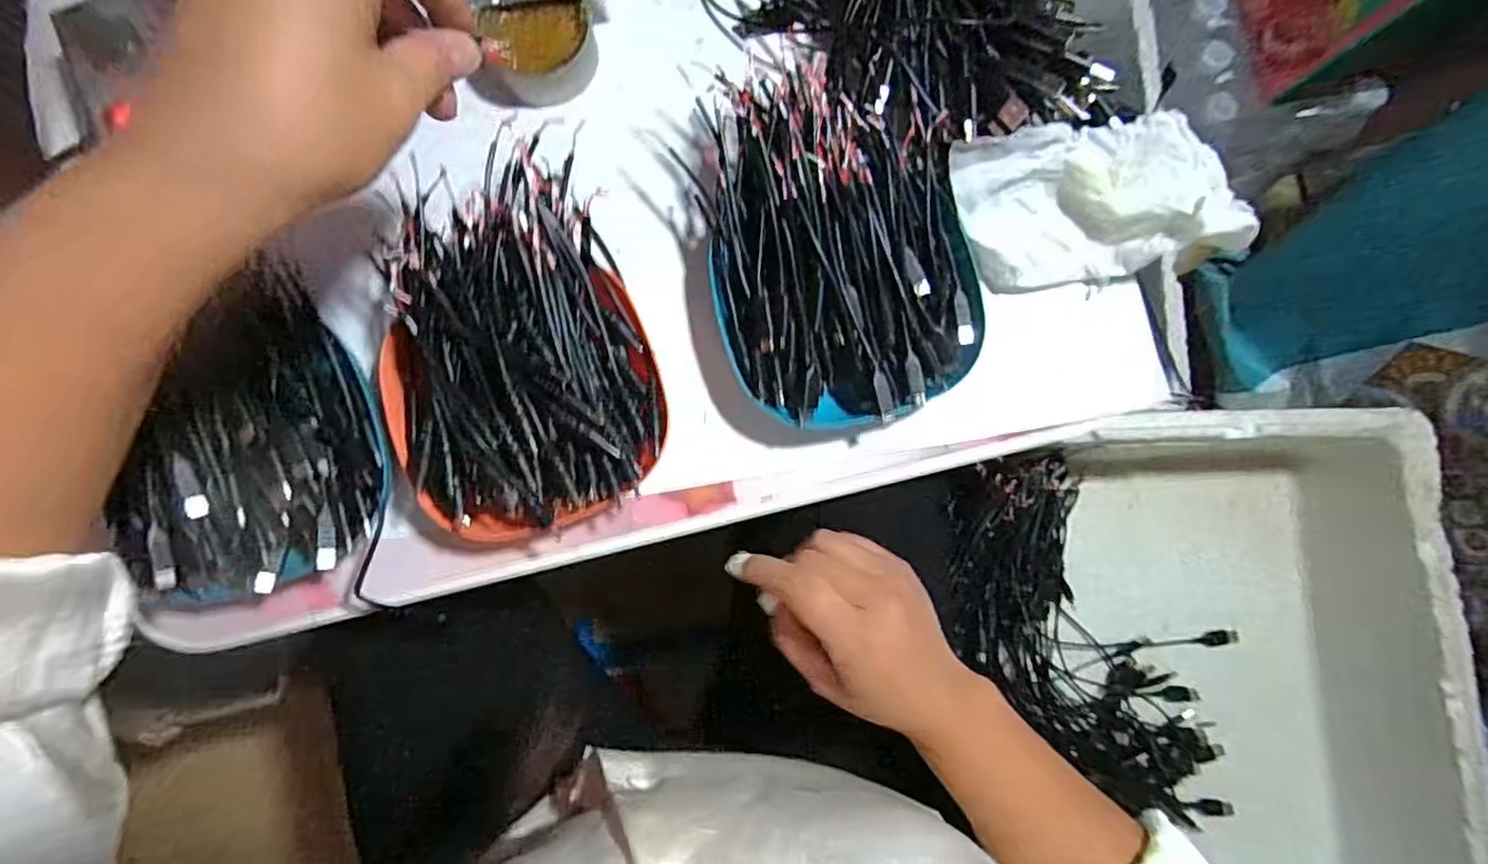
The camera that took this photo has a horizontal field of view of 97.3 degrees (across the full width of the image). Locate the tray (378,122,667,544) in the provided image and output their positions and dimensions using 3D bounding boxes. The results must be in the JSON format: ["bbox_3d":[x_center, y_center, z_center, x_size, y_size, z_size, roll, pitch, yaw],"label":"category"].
[{"bbox_3d":[-0.122,-0.045,0.345,0.133,0.057,0.191,-19,86,-3],"label":"tray"}]

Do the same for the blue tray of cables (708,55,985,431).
[{"bbox_3d":[0.051,-0.097,0.353,0.134,0.060,0.182,-14,86,-3],"label":"blue tray of cables"}]

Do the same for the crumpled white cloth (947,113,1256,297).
[{"bbox_3d":[0.184,-0.125,0.356,0.146,0.044,0.072,-6,86,-2],"label":"crumpled white cloth"}]

